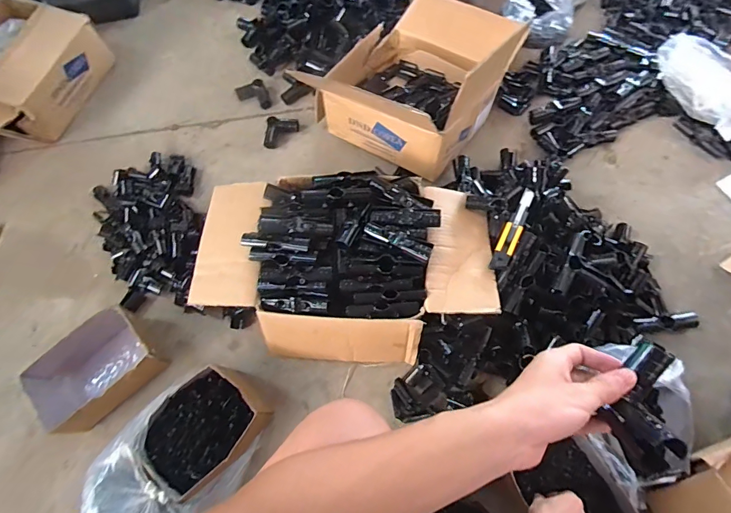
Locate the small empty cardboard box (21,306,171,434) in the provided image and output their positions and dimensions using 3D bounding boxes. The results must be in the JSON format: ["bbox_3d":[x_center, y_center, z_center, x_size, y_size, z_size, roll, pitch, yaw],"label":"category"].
[{"bbox_3d":[-0.530,0.230,0.791,0.224,0.106,0.149,-42,72,-13],"label":"small empty cardboard box"}]

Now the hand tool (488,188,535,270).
[{"bbox_3d":[0.292,-0.058,0.781,0.031,0.009,0.190,26,71,12],"label":"hand tool"}]

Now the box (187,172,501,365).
[{"bbox_3d":[-0.039,0.016,0.794,0.550,0.180,0.330,2,68,3],"label":"box"}]

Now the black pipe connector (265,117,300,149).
[{"bbox_3d":[-0.216,-0.324,1.025,0.086,0.033,0.088,2,68,3],"label":"black pipe connector"}]

